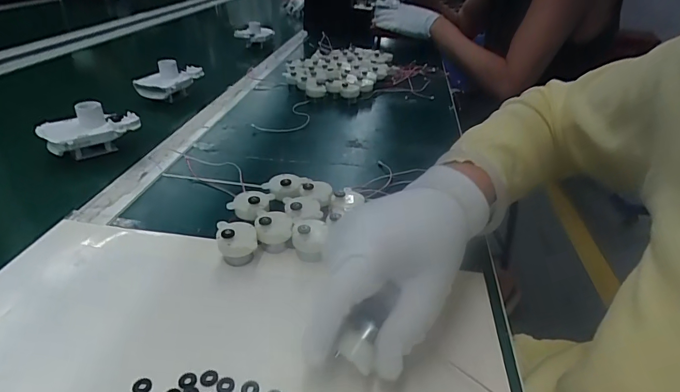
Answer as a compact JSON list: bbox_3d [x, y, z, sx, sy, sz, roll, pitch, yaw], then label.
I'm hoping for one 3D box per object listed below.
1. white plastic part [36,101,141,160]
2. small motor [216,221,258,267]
[{"bbox_3d":[-0.294,-0.078,0.489,0.100,0.056,0.052,-17,37,-29],"label":"white plastic part"},{"bbox_3d":[-0.086,0.040,0.347,0.032,0.031,0.030,-2,33,-10],"label":"small motor"}]

